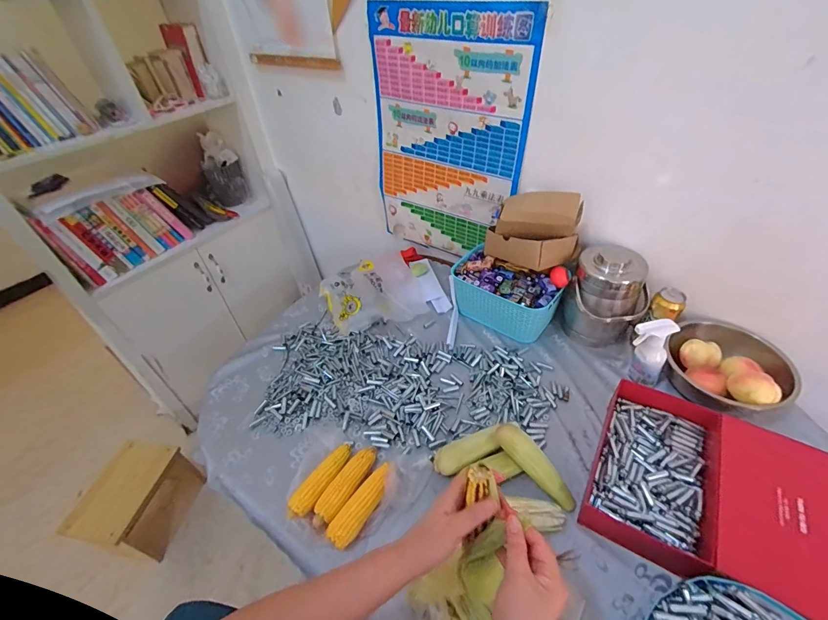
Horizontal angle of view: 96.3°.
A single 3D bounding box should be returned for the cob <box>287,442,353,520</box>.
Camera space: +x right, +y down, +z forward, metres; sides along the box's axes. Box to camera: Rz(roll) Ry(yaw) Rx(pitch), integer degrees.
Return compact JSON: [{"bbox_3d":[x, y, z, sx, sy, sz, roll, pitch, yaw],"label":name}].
[{"bbox_3d":[-0.178,0.331,0.729,0.043,0.052,0.167,18,48,23],"label":"cob"}]

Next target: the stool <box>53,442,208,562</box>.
[{"bbox_3d":[-0.955,0.682,1.336,0.186,0.339,0.327,8,44,14],"label":"stool"}]

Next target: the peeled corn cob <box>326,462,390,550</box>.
[{"bbox_3d":[-0.095,0.361,0.683,0.047,0.053,0.151,24,50,28],"label":"peeled corn cob"}]

